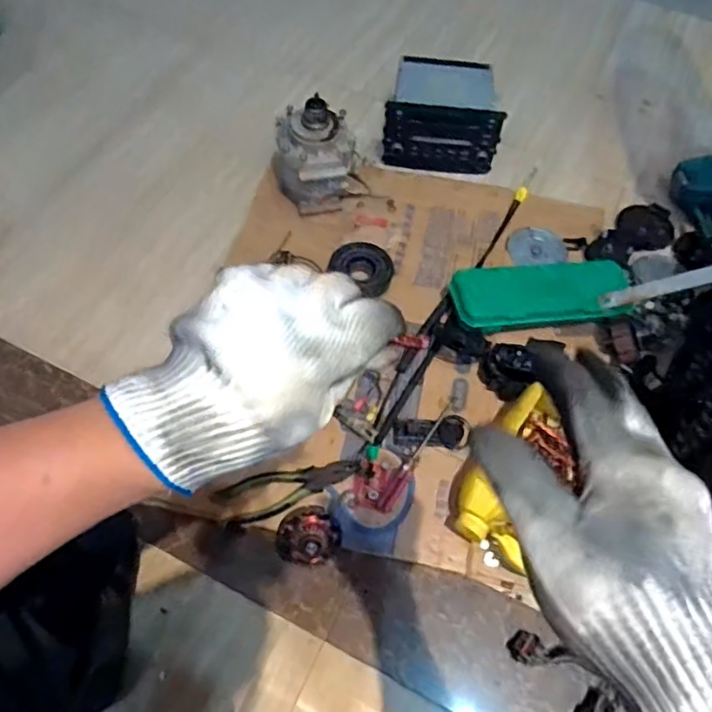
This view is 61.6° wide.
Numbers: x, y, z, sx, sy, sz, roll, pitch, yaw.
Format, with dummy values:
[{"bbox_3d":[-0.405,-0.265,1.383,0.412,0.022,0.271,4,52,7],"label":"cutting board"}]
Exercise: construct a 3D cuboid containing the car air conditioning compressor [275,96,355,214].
[{"bbox_3d":[-0.072,-0.339,1.025,0.139,0.165,0.111,-2,58,-3],"label":"car air conditioning compressor"}]

